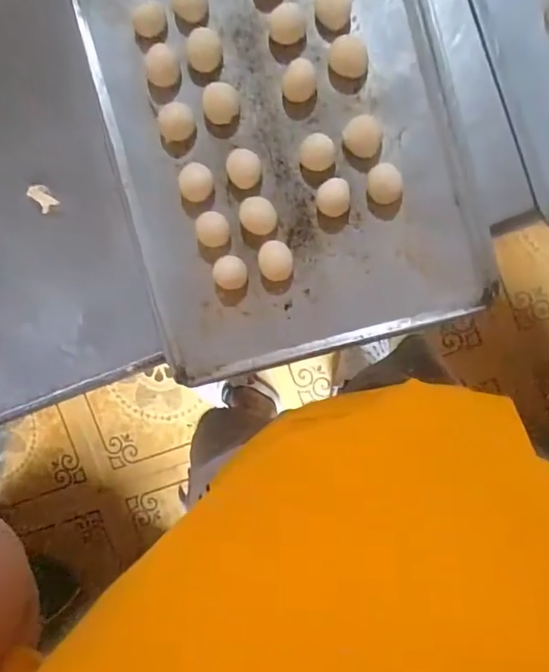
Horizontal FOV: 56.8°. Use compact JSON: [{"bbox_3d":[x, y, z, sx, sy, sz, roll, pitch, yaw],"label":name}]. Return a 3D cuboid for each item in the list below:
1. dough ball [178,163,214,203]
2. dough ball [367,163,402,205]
[{"bbox_3d":[-0.080,-0.156,0.519,0.031,0.022,0.036,36,98,4],"label":"dough ball"},{"bbox_3d":[0.107,-0.146,0.496,0.032,0.027,0.039,-2,93,8],"label":"dough ball"}]

